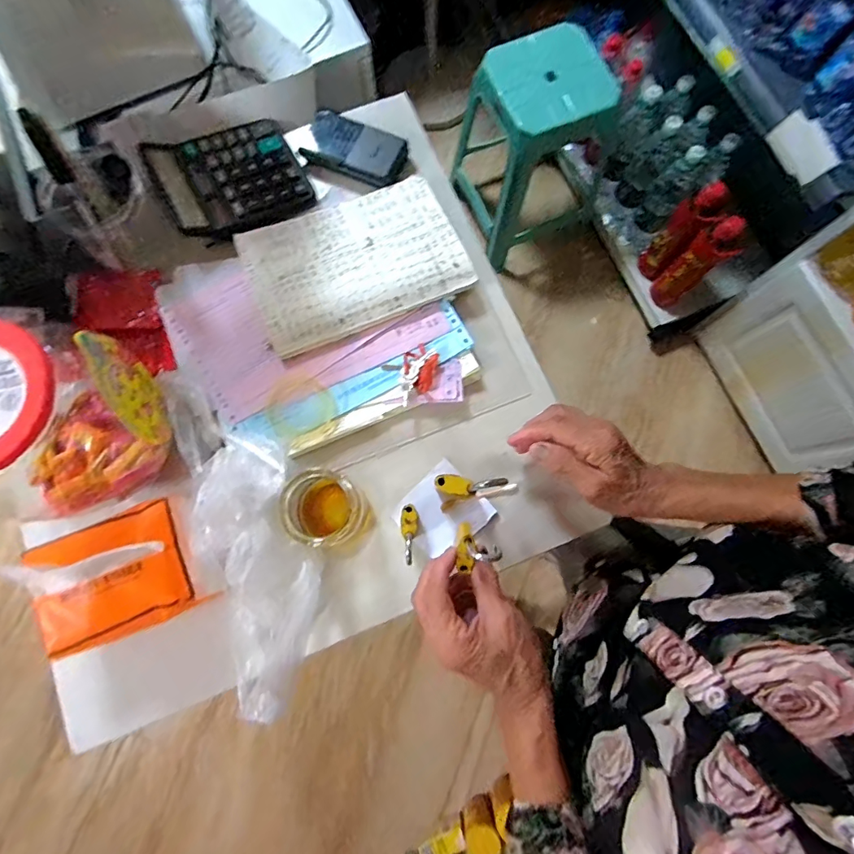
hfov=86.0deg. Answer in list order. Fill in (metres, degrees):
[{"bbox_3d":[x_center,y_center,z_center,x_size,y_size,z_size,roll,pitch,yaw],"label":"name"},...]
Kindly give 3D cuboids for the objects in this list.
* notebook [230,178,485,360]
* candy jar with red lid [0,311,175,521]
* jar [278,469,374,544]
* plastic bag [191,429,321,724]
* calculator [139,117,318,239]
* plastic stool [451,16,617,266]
[{"bbox_3d":[-0.070,-0.165,0.446,0.198,0.023,0.138,-23,79,-5],"label":"notebook"},{"bbox_3d":[-0.282,-0.013,0.342,0.128,0.120,0.130,0,78,0],"label":"candy jar with red lid"},{"bbox_3d":[-0.083,0.068,0.384,0.055,0.067,0.060,0,78,0],"label":"jar"},{"bbox_3d":[-0.132,0.115,0.372,0.096,0.056,0.218,-10,91,-2],"label":"plastic bag"},{"bbox_3d":[-0.200,-0.257,0.473,0.140,0.048,0.125,-27,79,-5],"label":"calculator"},{"bbox_3d":[0.287,-0.725,1.206,0.341,0.397,0.330,-21,78,-4],"label":"plastic stool"}]

